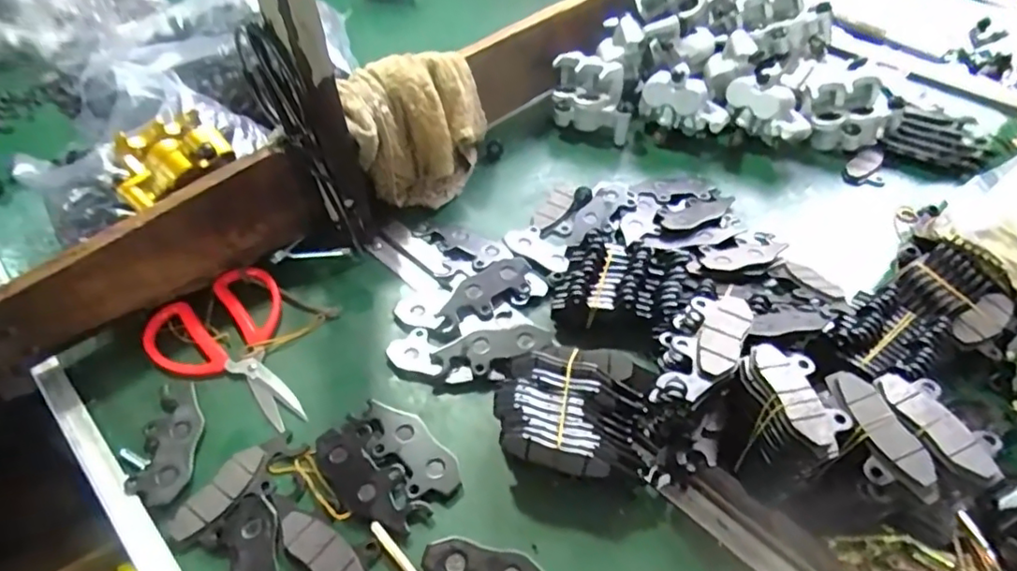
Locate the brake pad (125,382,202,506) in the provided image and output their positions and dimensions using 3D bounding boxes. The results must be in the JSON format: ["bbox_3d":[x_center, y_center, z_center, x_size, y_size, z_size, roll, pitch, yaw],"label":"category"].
[{"bbox_3d":[-0.243,0.110,0.425,0.040,0.008,0.090,-3,48,-2],"label":"brake pad"}]

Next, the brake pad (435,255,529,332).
[{"bbox_3d":[-0.018,0.004,0.501,0.093,0.008,0.036,-27,68,-24],"label":"brake pad"}]

